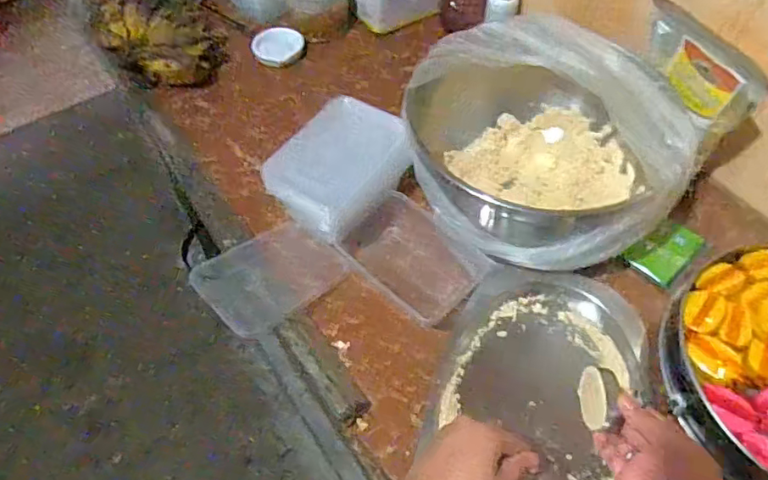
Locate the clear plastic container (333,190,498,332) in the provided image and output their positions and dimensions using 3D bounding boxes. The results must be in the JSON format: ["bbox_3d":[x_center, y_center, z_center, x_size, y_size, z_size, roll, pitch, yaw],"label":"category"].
[{"bbox_3d":[0.038,0.018,0.670,0.164,0.039,0.115,36,63,23],"label":"clear plastic container"}]

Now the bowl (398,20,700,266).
[{"bbox_3d":[0.183,-0.105,0.658,0.281,0.181,0.270,-1,55,1],"label":"bowl"}]

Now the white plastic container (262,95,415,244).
[{"bbox_3d":[-0.052,-0.086,0.674,0.114,0.091,0.161,29,61,19],"label":"white plastic container"}]

